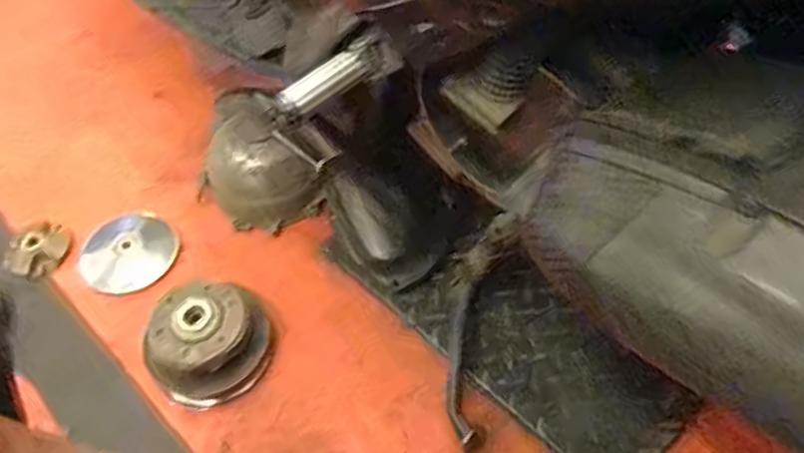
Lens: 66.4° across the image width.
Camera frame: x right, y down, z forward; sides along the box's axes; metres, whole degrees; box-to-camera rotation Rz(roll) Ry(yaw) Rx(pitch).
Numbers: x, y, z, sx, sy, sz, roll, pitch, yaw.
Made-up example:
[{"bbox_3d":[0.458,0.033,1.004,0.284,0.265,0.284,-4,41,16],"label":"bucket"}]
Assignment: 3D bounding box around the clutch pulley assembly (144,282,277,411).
[{"bbox_3d":[-0.235,0.139,0.756,0.148,0.090,0.131,-27,59,-16],"label":"clutch pulley assembly"}]

